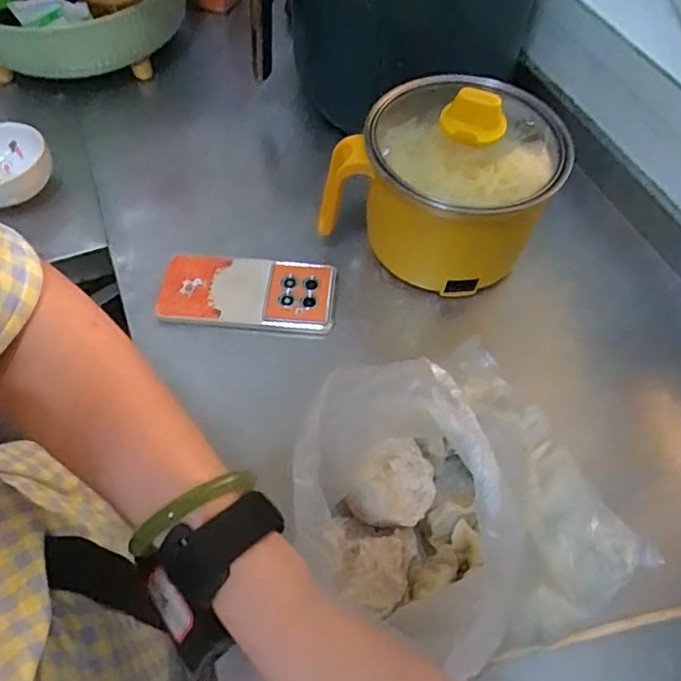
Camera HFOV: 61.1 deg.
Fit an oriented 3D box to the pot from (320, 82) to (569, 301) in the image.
[{"bbox_3d":[0.110,-0.158,0.544,0.178,0.158,0.185,1,57,-1],"label":"pot"}]

